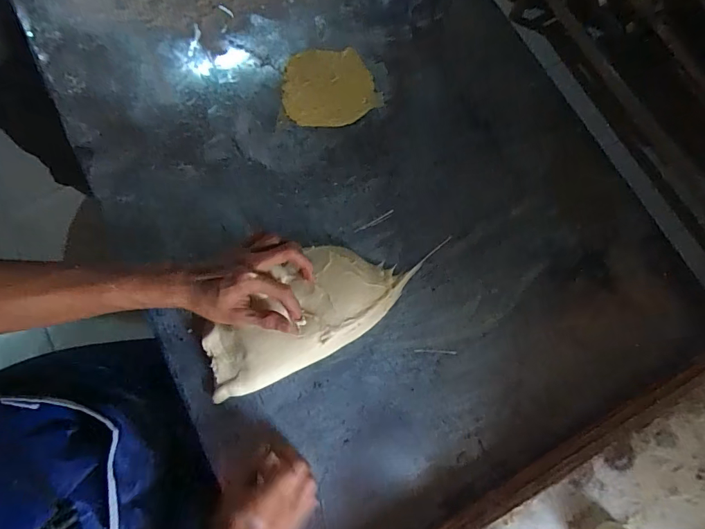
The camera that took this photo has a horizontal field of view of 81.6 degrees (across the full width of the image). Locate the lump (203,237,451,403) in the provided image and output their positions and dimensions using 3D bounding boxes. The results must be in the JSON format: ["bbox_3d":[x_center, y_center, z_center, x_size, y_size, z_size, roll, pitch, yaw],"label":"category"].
[{"bbox_3d":[-0.033,0.044,0.479,0.307,0.044,0.115,-32,74,-11],"label":"lump"}]

